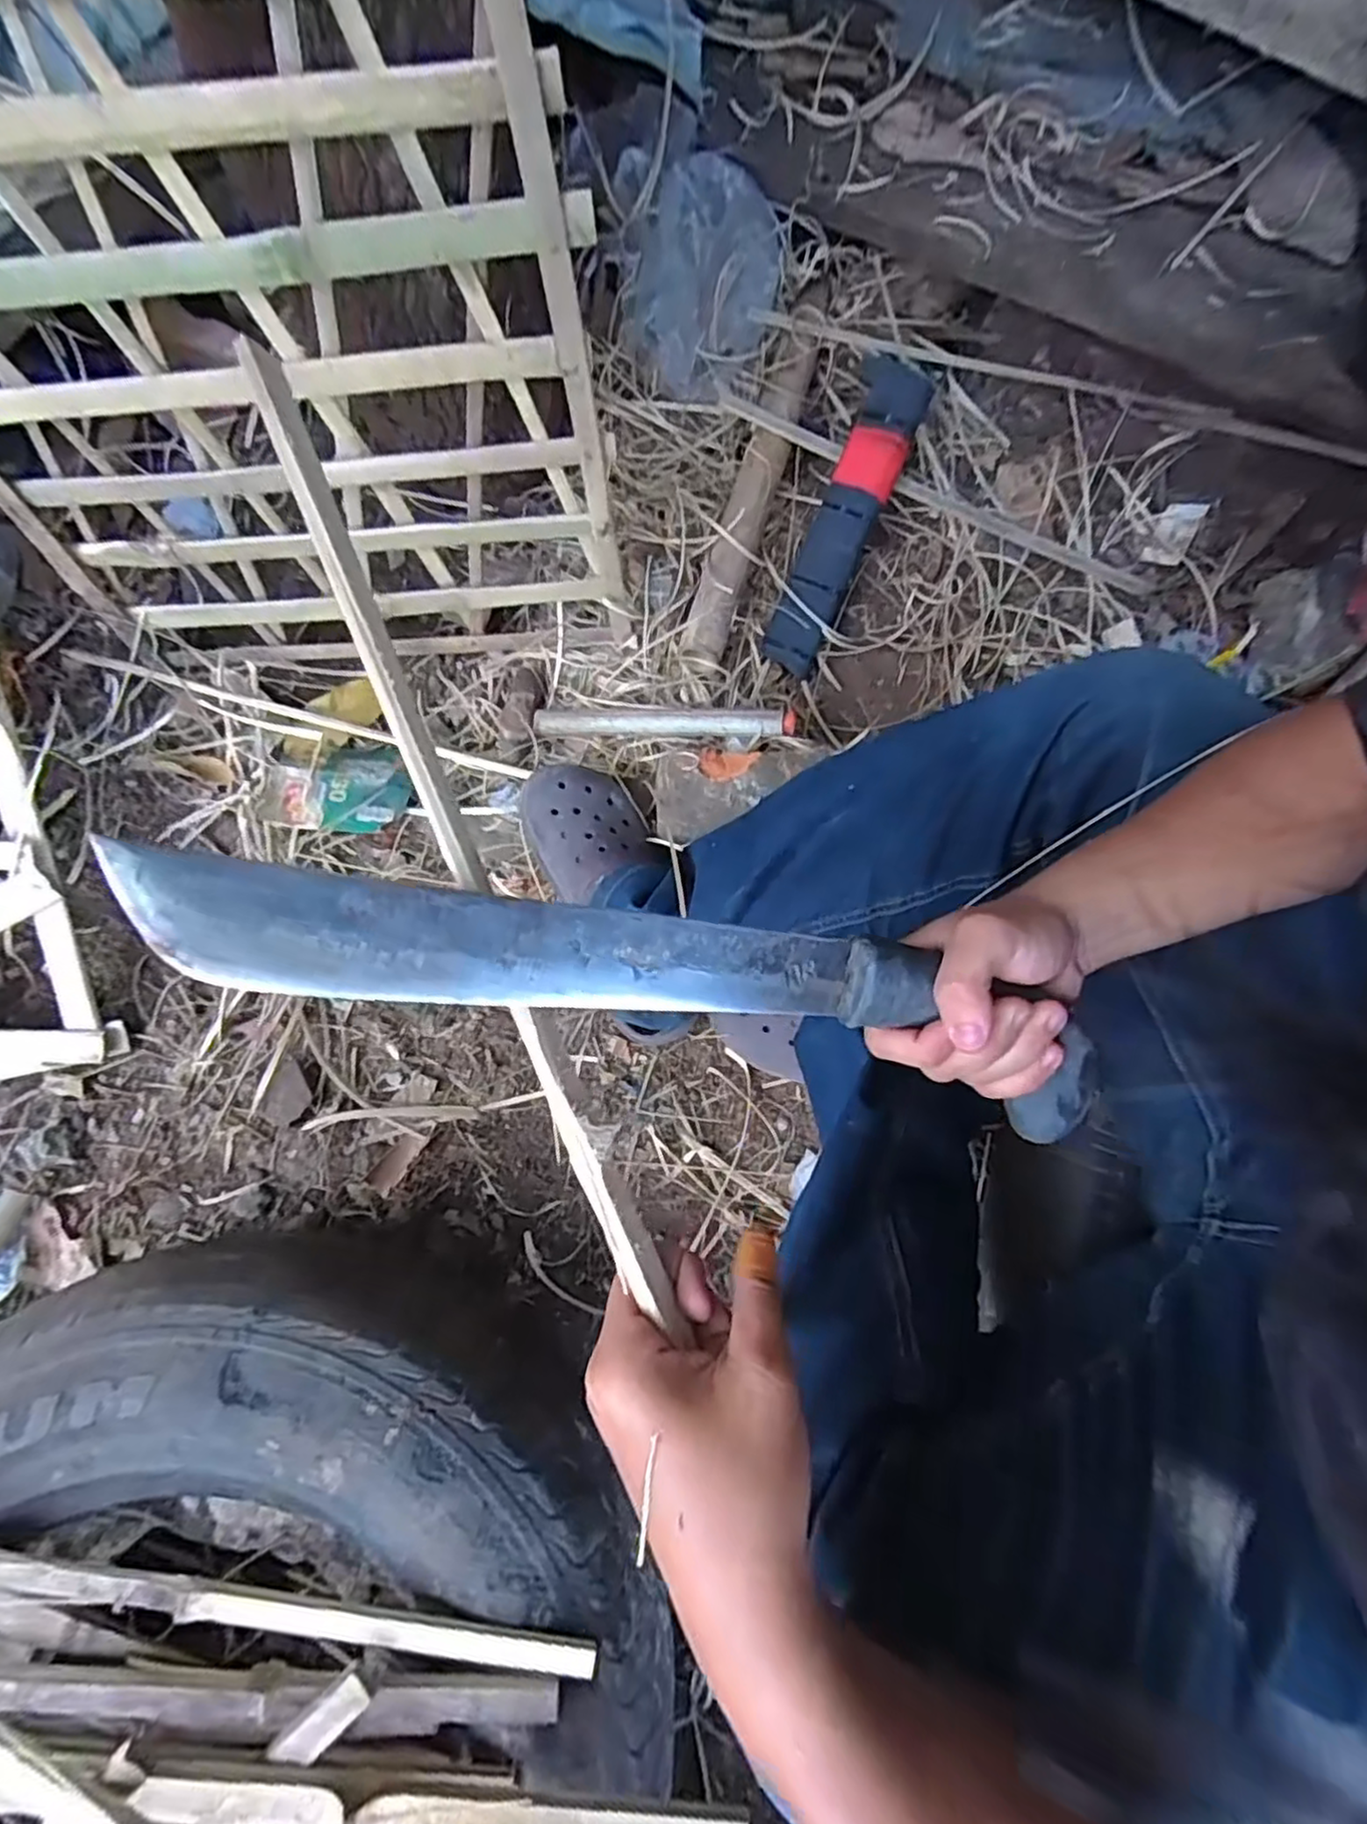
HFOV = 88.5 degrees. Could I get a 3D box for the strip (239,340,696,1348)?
[{"bbox_3d":[-0.085,-0.027,0.264,0.014,0.013,0.384,-23,89,-4],"label":"strip"}]

